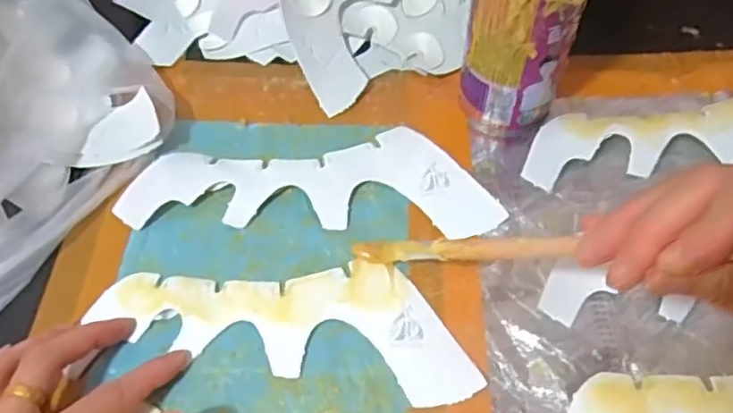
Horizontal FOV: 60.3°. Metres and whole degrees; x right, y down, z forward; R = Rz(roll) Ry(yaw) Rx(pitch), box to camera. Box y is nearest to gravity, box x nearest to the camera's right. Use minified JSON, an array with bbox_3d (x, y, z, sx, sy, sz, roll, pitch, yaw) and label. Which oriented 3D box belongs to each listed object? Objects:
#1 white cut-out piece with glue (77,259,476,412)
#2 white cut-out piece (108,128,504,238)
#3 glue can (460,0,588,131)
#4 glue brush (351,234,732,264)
[{"bbox_3d":[-0.042,0.057,0.355,0.209,0.006,0.072,10,59,9],"label":"white cut-out piece with glue"},{"bbox_3d":[-0.034,-0.018,0.398,0.226,0.008,0.071,2,59,3],"label":"white cut-out piece"},{"bbox_3d":[0.095,-0.110,0.385,0.062,0.115,0.064,0,56,1],"label":"glue can"},{"bbox_3d":[0.082,0.018,0.276,0.261,0.014,0.015,-5,47,50],"label":"glue brush"}]

